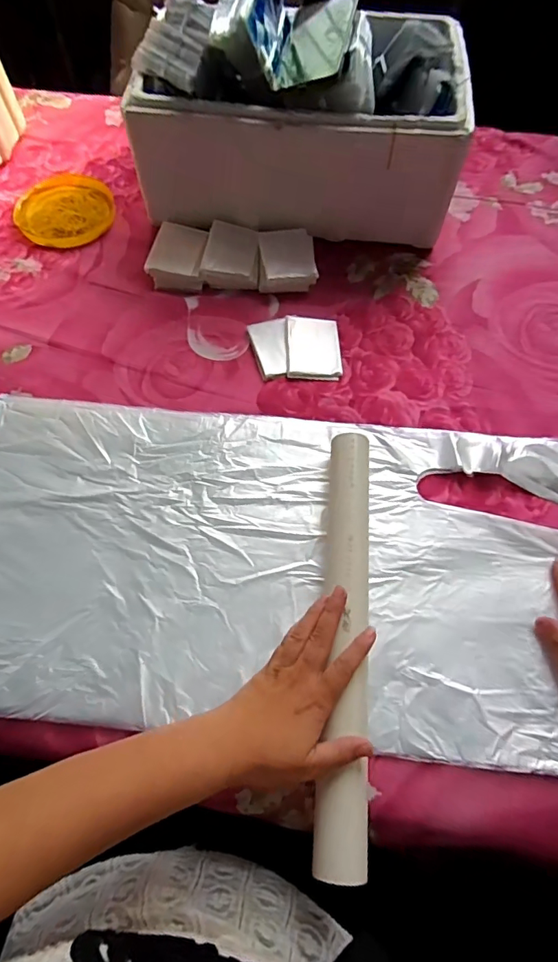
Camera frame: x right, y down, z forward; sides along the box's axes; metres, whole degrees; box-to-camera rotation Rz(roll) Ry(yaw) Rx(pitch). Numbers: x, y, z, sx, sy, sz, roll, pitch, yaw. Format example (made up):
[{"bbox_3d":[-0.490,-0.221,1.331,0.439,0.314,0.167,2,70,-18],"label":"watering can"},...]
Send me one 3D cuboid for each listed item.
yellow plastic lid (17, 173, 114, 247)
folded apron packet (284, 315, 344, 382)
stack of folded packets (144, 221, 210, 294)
[{"bbox_3d":[-0.302,-0.386,0.679,0.133,0.011,0.138,0,64,0],"label":"yellow plastic lid"},{"bbox_3d":[0.041,-0.159,0.576,0.064,0.011,0.088,-1,64,0],"label":"folded apron packet"},{"bbox_3d":[-0.131,-0.293,0.630,0.071,0.028,0.088,6,64,3],"label":"stack of folded packets"}]

